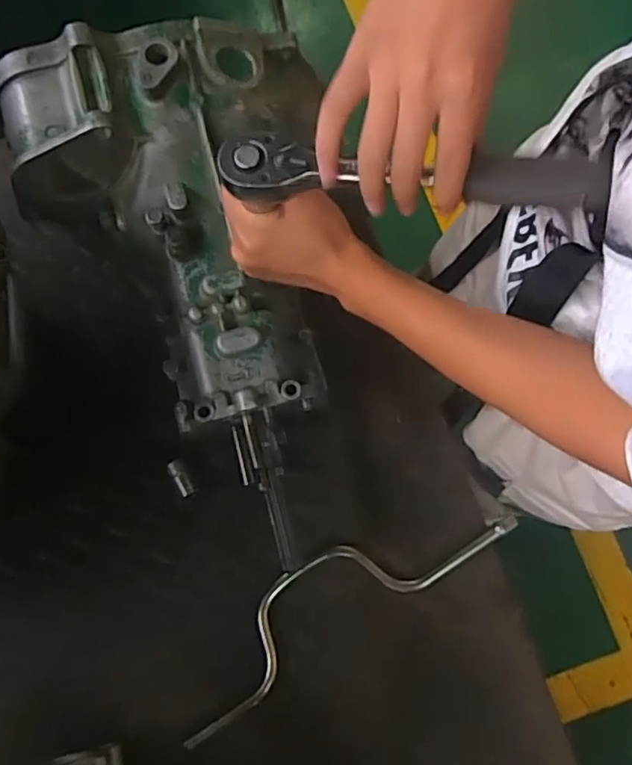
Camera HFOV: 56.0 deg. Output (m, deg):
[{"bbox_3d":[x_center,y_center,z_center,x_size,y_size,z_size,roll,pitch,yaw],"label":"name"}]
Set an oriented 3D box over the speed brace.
[{"bbox_3d":[0.022,0.205,0.575,0.363,0.018,0.082,-31,76,-9],"label":"speed brace"}]

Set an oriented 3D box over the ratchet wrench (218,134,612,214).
[{"bbox_3d":[0.056,-0.123,0.356,0.225,0.023,0.035,3,73,5],"label":"ratchet wrench"}]

